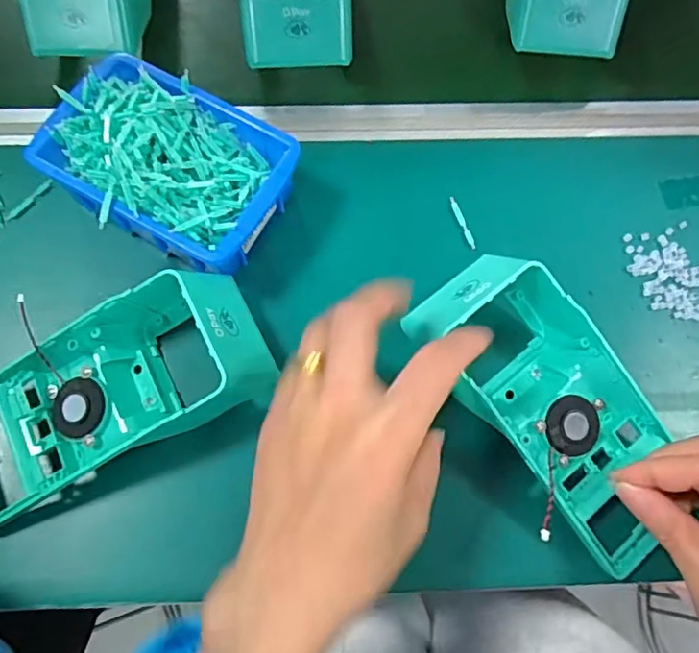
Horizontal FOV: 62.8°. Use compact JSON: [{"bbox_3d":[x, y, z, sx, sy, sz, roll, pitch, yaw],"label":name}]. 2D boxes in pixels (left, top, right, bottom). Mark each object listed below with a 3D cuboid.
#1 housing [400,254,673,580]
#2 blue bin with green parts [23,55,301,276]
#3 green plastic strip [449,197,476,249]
[{"bbox_3d":[0.120,0.042,0.326,0.084,0.050,0.183,-34,75,-13],"label":"housing"},{"bbox_3d":[-0.112,-0.096,0.361,0.142,0.067,0.104,31,72,8],"label":"blue bin with green parts"},{"bbox_3d":[0.078,-0.072,0.392,0.004,0.004,0.041,-17,72,-8],"label":"green plastic strip"}]

